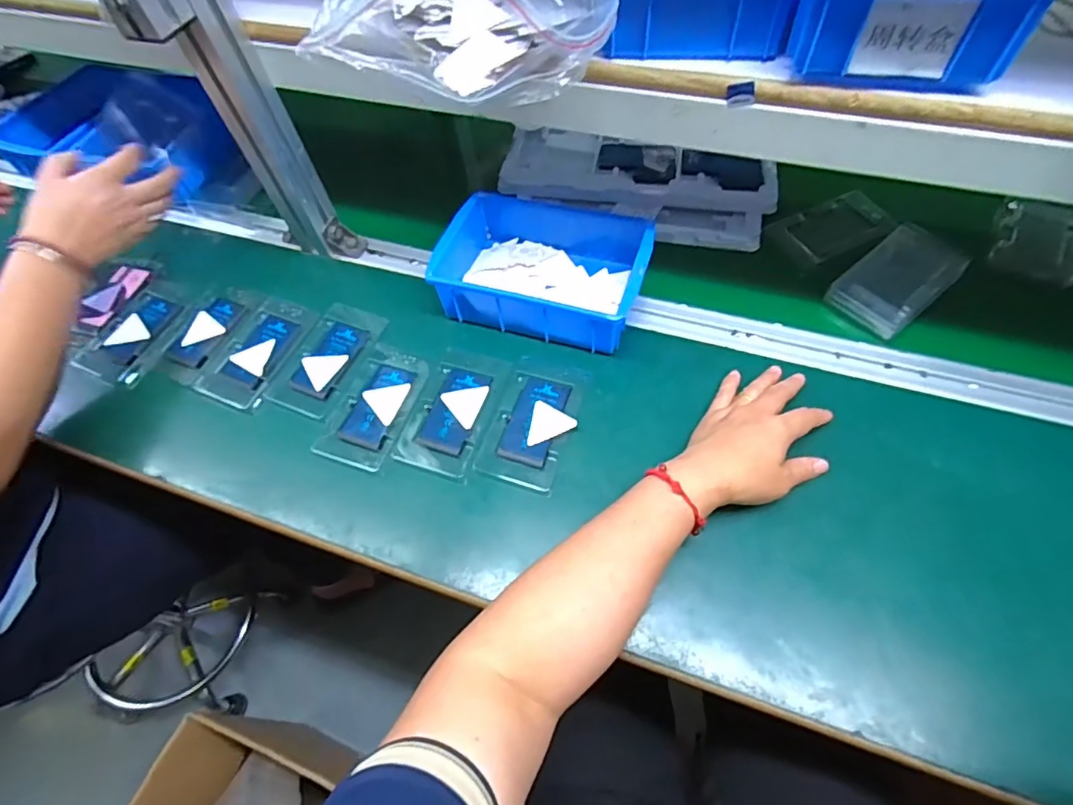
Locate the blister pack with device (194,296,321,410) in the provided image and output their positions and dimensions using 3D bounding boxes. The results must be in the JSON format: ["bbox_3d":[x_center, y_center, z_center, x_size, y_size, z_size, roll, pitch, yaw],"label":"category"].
[{"bbox_3d":[-0.289,-0.055,0.568,0.080,0.008,0.127,16,61,14],"label":"blister pack with device"}]

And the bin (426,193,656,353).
[{"bbox_3d":[0.012,-0.141,0.560,0.196,0.065,0.149,15,60,13],"label":"bin"}]

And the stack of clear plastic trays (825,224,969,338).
[{"bbox_3d":[0.365,-0.124,0.552,0.126,0.036,0.076,-36,62,-17],"label":"stack of clear plastic trays"}]

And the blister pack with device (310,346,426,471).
[{"bbox_3d":[-0.154,0.003,0.528,0.069,0.010,0.126,17,61,15],"label":"blister pack with device"}]

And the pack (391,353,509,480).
[{"bbox_3d":[-0.079,0.008,0.518,0.076,0.011,0.124,14,60,13],"label":"pack"}]

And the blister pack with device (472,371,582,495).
[{"bbox_3d":[-0.006,0.022,0.502,0.075,0.015,0.110,15,61,13],"label":"blister pack with device"}]

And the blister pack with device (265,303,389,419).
[{"bbox_3d":[-0.213,-0.046,0.559,0.076,0.008,0.127,18,61,15],"label":"blister pack with device"}]

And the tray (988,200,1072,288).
[{"bbox_3d":[0.532,-0.173,0.575,0.075,0.018,0.112,30,65,21],"label":"tray"}]

